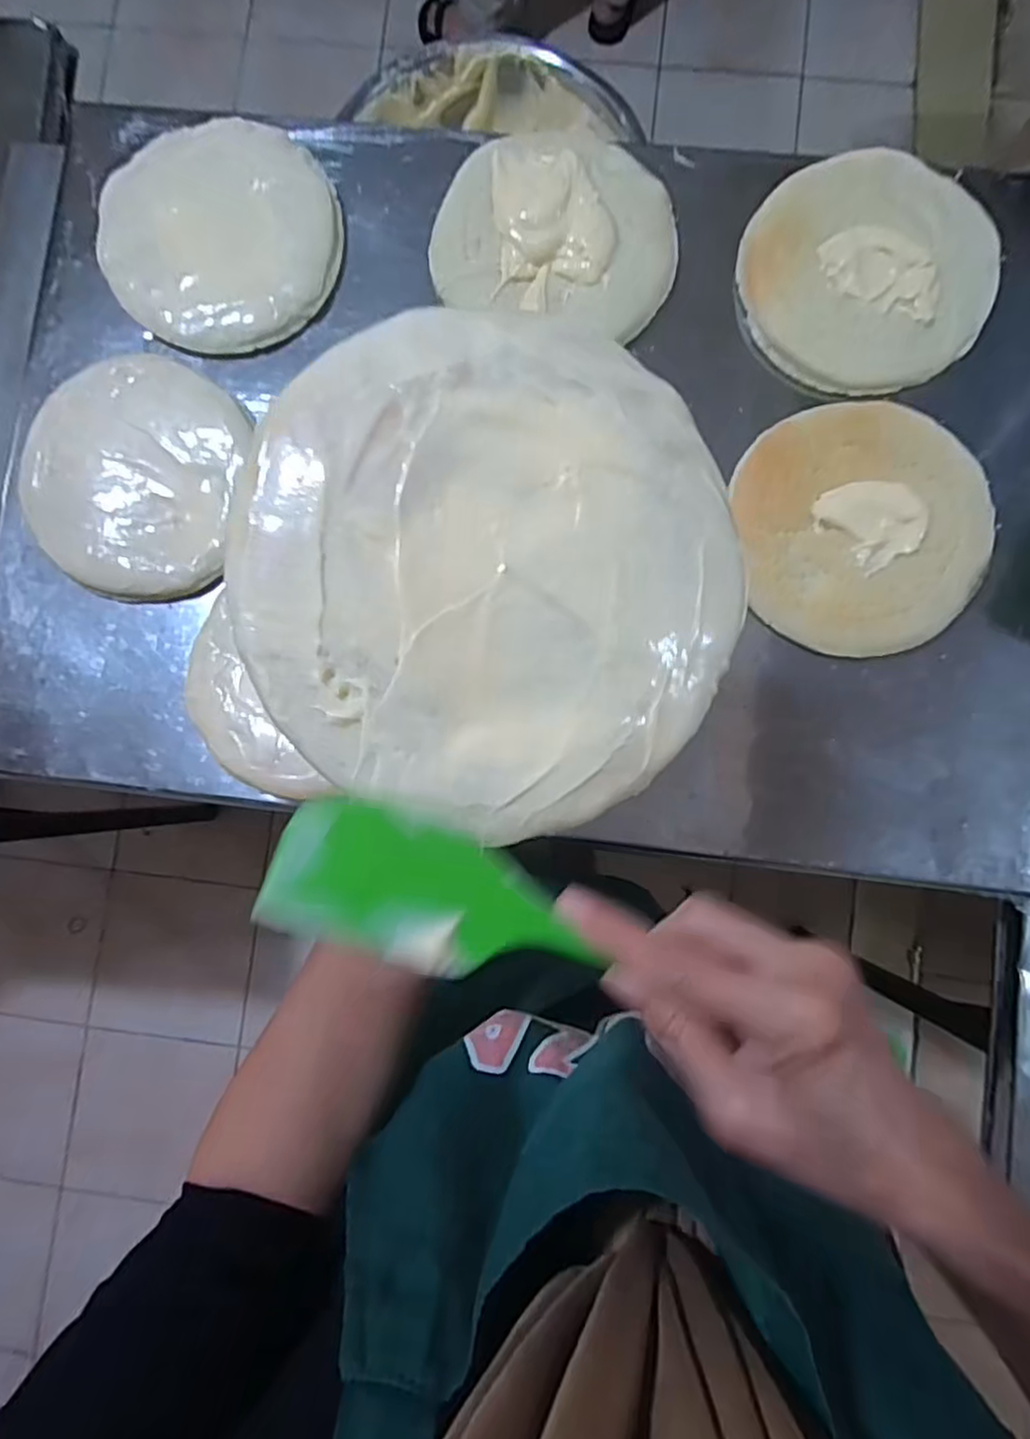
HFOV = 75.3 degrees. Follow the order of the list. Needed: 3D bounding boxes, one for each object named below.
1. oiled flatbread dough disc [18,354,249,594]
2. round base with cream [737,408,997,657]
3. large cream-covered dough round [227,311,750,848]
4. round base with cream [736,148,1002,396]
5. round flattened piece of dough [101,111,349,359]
[{"bbox_3d":[-0.318,-0.203,0.553,0.178,0.024,0.195,0,85,2],"label":"oiled flatbread dough disc"},{"bbox_3d":[0.273,-0.151,0.525,0.181,0.027,0.190,0,85,2],"label":"round base with cream"},{"bbox_3d":[-0.004,-0.057,0.258,0.191,0.012,0.190,0,91,-11],"label":"large cream-covered dough round"},{"bbox_3d":[0.287,-0.363,0.545,0.186,0.029,0.186,0,85,2],"label":"round base with cream"},{"bbox_3d":[-0.250,-0.414,0.564,0.194,0.040,0.192,0,85,2],"label":"round flattened piece of dough"}]

